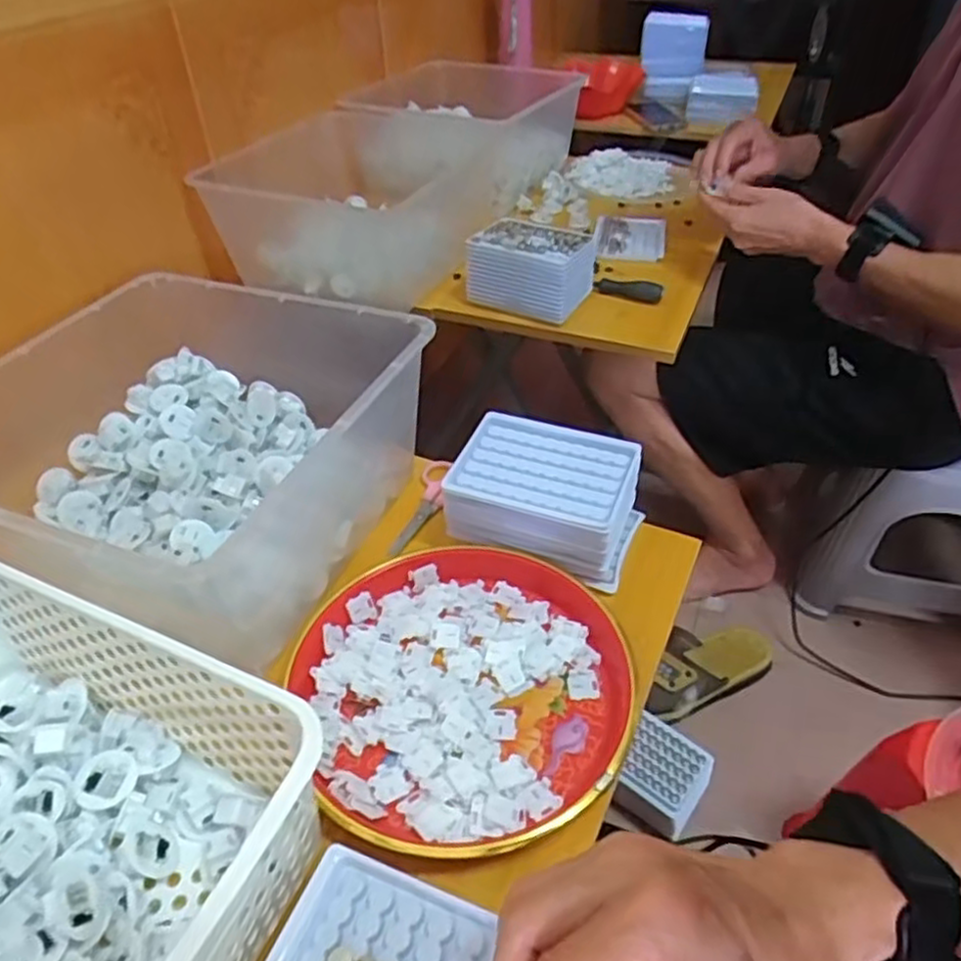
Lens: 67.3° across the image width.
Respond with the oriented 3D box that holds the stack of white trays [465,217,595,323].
[{"bbox_3d":[0.060,-0.260,0.872,0.140,0.083,0.092,17,45,20],"label":"stack of white trays"}]

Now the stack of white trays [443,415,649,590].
[{"bbox_3d":[0.051,0.012,0.569,0.137,0.066,0.095,14,44,17],"label":"stack of white trays"}]

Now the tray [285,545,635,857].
[{"bbox_3d":[-0.006,0.131,0.477,0.210,0.025,0.213,-1,42,1],"label":"tray"}]

